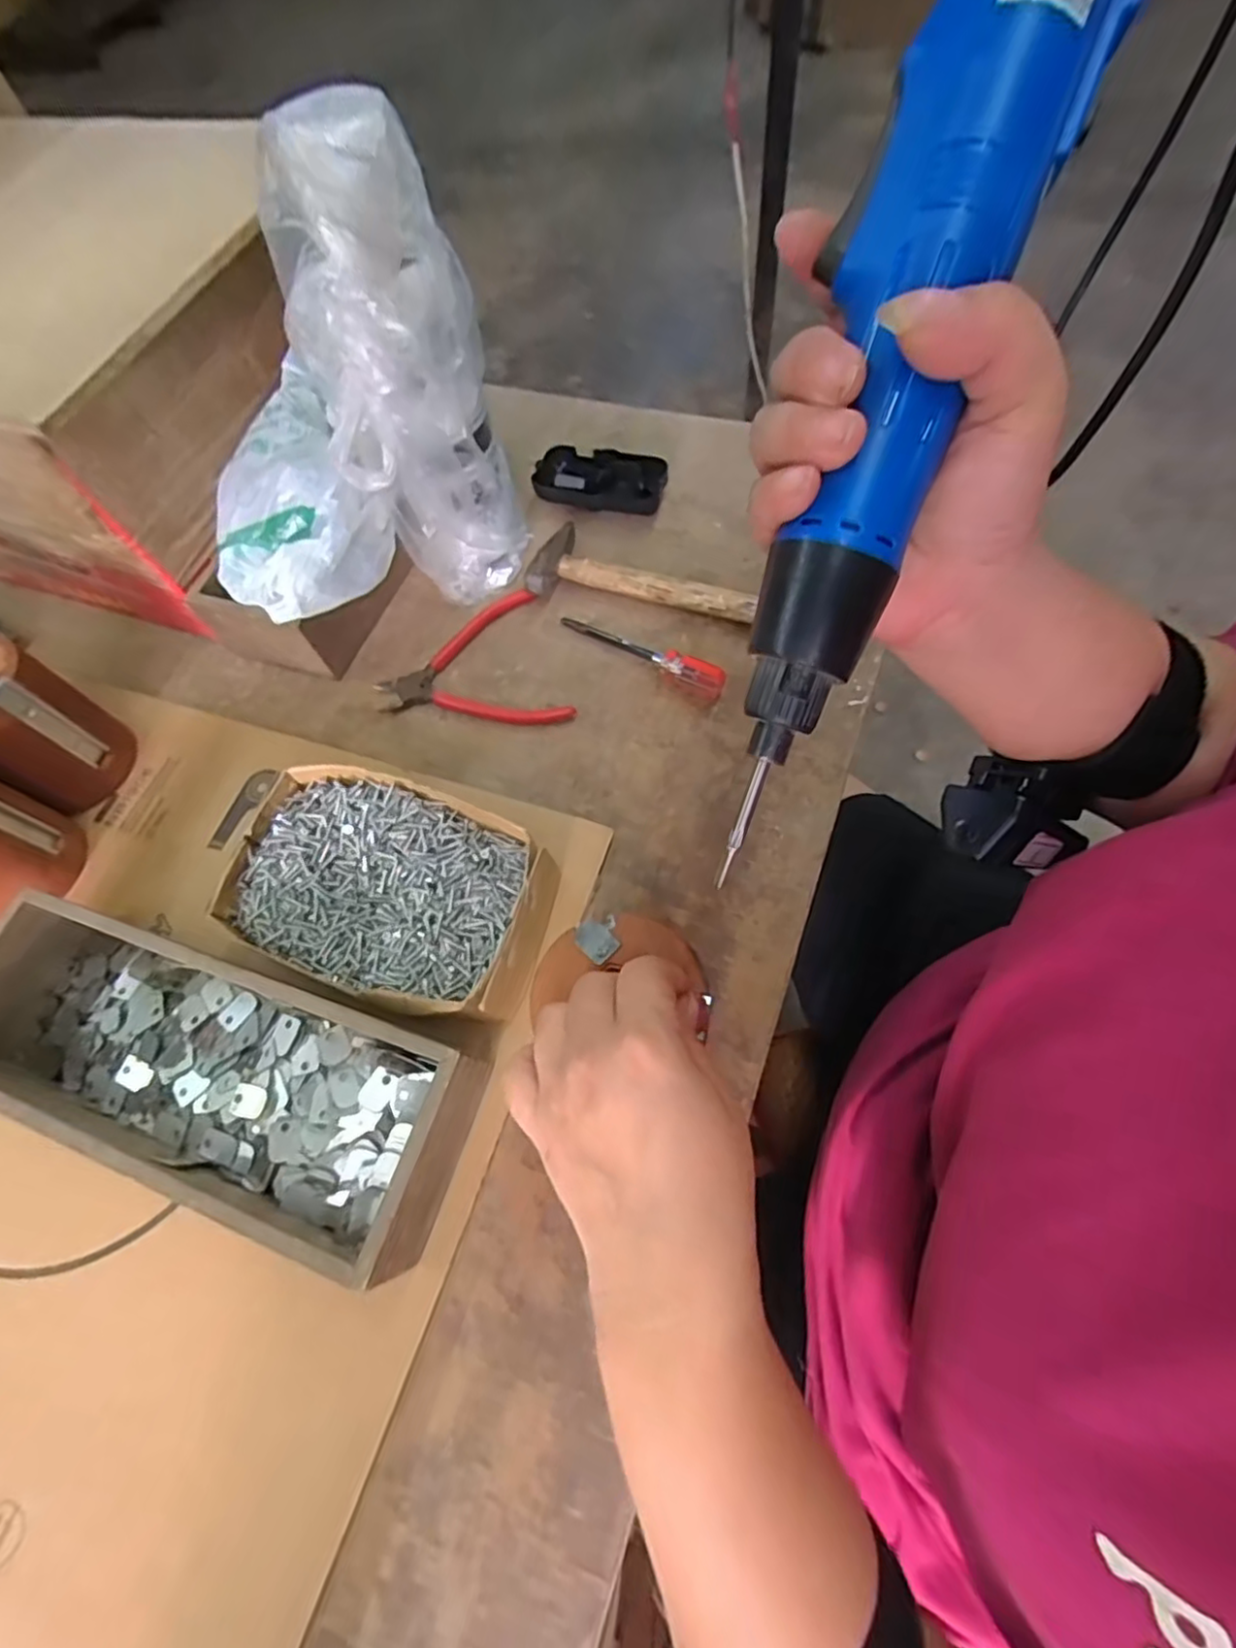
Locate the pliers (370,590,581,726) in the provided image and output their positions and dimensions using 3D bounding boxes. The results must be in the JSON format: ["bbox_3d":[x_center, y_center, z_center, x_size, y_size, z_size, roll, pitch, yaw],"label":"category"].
[{"bbox_3d":[-0.111,-0.115,0.486,0.136,0.011,0.118,-11,65,-2],"label":"pliers"}]

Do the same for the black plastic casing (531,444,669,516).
[{"bbox_3d":[-0.014,-0.287,0.547,0.107,0.025,0.056,15,67,10],"label":"black plastic casing"}]

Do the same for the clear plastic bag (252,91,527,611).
[{"bbox_3d":[-0.129,-0.261,0.423,0.102,0.263,0.131,-16,65,-4],"label":"clear plastic bag"}]

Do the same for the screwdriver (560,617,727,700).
[{"bbox_3d":[0.015,-0.131,0.477,0.138,0.024,0.022,31,70,16],"label":"screwdriver"}]

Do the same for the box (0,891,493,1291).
[{"bbox_3d":[-0.217,0.129,0.348,0.287,0.070,0.099,17,67,11],"label":"box"}]

